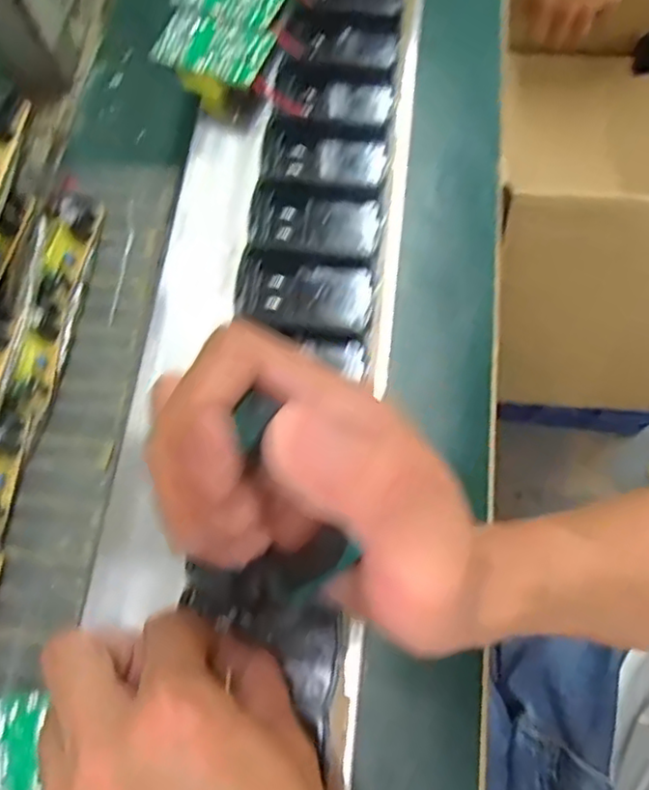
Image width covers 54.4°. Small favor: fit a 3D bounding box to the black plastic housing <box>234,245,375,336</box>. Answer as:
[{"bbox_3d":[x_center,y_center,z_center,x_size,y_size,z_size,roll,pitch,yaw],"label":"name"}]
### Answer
[{"bbox_3d":[-0.010,-0.054,0.322,0.068,0.009,0.041,8,70,4],"label":"black plastic housing"}]

